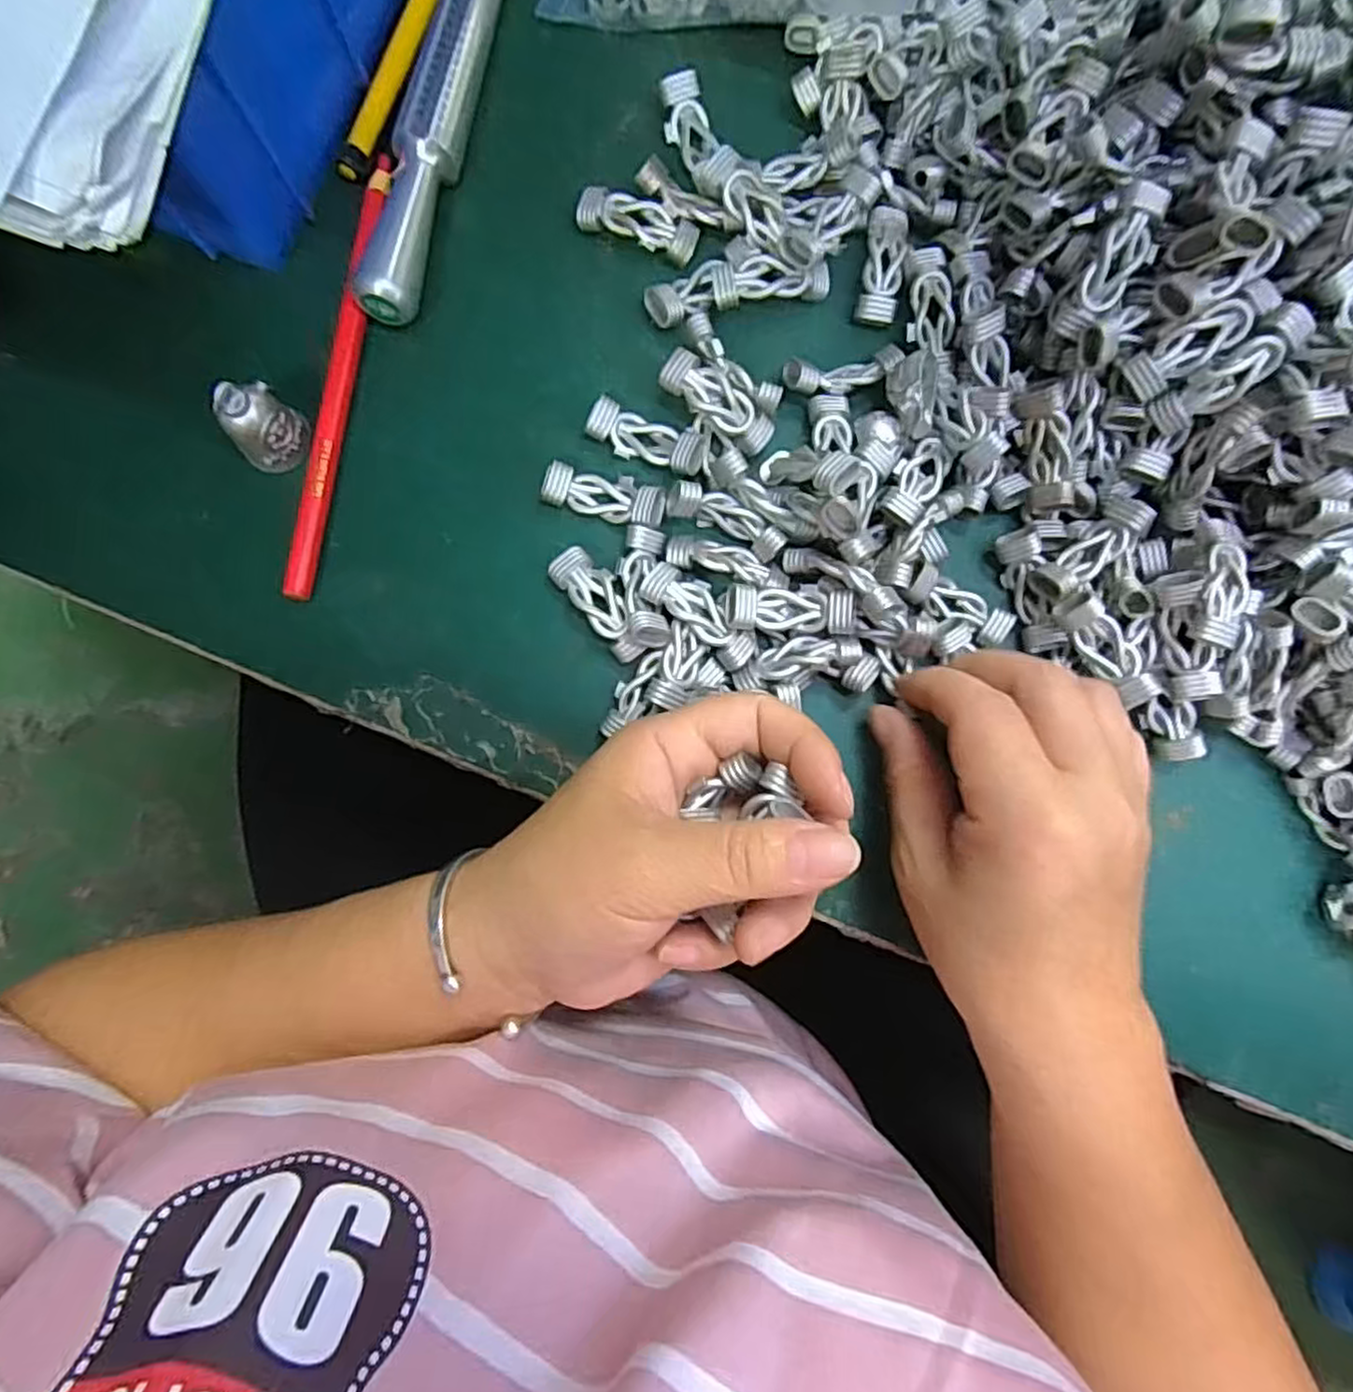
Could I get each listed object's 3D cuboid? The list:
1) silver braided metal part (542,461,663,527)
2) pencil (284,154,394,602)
[{"bbox_3d":[-0.026,-0.074,0.263,0.044,0.008,0.017,15,86,-1],"label":"silver braided metal part"},{"bbox_3d":[-0.122,-0.117,0.259,0.009,0.011,0.165,11,86,-1],"label":"pencil"}]

